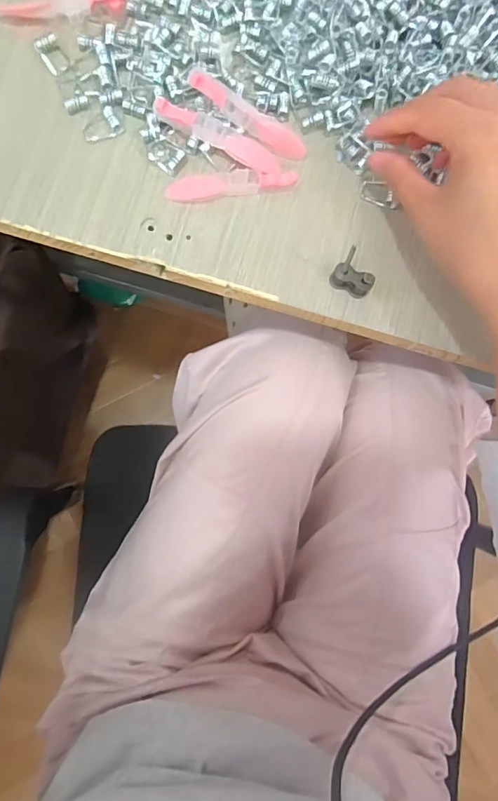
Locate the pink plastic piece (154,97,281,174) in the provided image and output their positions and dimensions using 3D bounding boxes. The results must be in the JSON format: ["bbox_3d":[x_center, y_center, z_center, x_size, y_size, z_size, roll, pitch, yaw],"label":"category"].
[{"bbox_3d":[-0.017,-0.156,0.282,0.077,0.013,0.019,27,81,-2],"label":"pink plastic piece"}]

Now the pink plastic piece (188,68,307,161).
[{"bbox_3d":[0.000,-0.167,0.285,0.076,0.014,0.015,28,81,-2],"label":"pink plastic piece"}]

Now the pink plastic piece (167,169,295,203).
[{"bbox_3d":[-0.010,-0.128,0.286,0.077,0.010,0.014,-5,83,-6],"label":"pink plastic piece"}]

